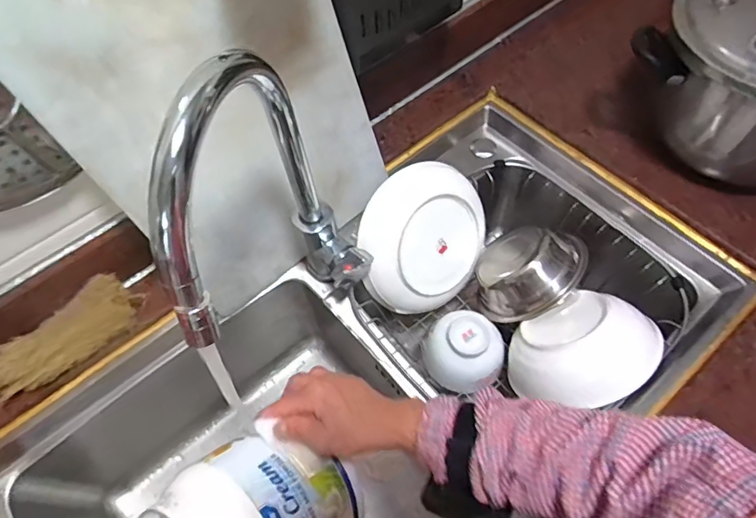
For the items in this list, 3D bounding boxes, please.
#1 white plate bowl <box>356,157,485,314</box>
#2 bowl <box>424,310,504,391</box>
[{"bbox_3d":[0.066,-0.025,0.648,0.181,0.187,0.033,-21,23,-27],"label":"white plate bowl"},{"bbox_3d":[0.115,0.121,0.647,0.100,0.063,0.091,-2,60,3],"label":"bowl"}]

